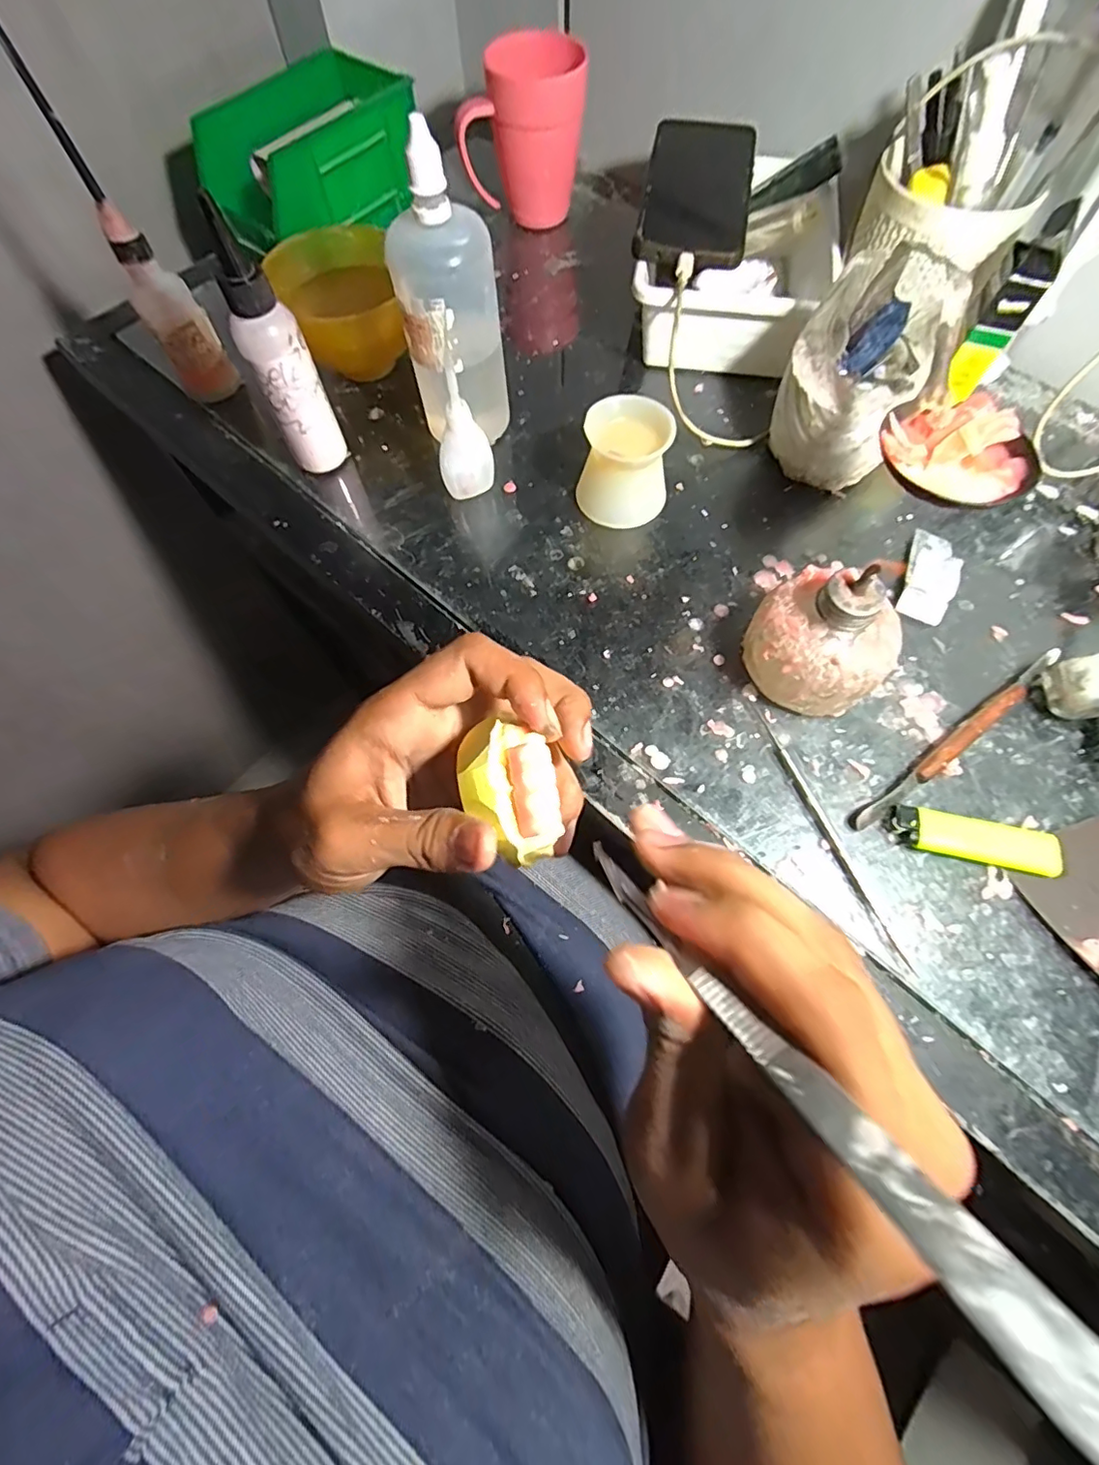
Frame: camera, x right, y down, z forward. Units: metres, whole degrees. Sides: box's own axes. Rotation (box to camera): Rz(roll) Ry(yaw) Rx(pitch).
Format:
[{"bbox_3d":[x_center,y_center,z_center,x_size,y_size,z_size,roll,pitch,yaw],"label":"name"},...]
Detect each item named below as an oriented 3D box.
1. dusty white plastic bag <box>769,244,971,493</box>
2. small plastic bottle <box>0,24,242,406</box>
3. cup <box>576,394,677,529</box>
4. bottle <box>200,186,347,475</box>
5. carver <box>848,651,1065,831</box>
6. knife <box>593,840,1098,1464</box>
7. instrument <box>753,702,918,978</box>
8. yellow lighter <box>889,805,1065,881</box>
[{"bbox_3d":[0.192,-0.221,0.351,0.081,0.110,0.077,34,73,13],"label":"dusty white plastic bag"},{"bbox_3d":[-0.264,-0.306,0.350,0.035,0.193,0.029,-11,69,-3],"label":"small plastic bottle"},{"bbox_3d":[0.050,-0.178,0.366,0.056,0.057,0.054,0,69,1],"label":"cup"},{"bbox_3d":[-0.165,-0.226,0.340,0.036,0.145,0.028,-20,70,-6],"label":"bottle"},{"bbox_3d":[0.232,0.003,0.309,0.166,0.013,0.012,-34,72,-11],"label":"carver"},{"bbox_3d":[0.051,0.073,0.125,0.014,0.004,0.139,-36,43,-12],"label":"knife"},{"bbox_3d":[0.150,0.052,0.297,0.008,0.004,0.152,-20,70,-6],"label":"instrument"},{"bbox_3d":[0.221,0.056,0.288,0.077,0.014,0.022,14,70,7],"label":"yellow lighter"}]

